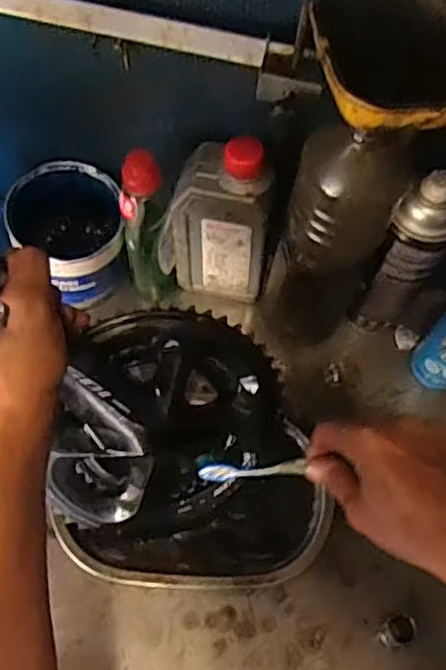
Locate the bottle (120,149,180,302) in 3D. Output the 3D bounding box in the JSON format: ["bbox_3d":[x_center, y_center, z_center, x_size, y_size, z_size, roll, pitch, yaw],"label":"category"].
[{"bbox_3d":[-0.066,-0.096,0.591,0.041,0.162,0.061,-8,63,-7],"label":"bottle"}]

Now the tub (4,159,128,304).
[{"bbox_3d":[-0.144,-0.093,0.616,0.093,0.088,0.117,-14,63,-9],"label":"tub"}]

